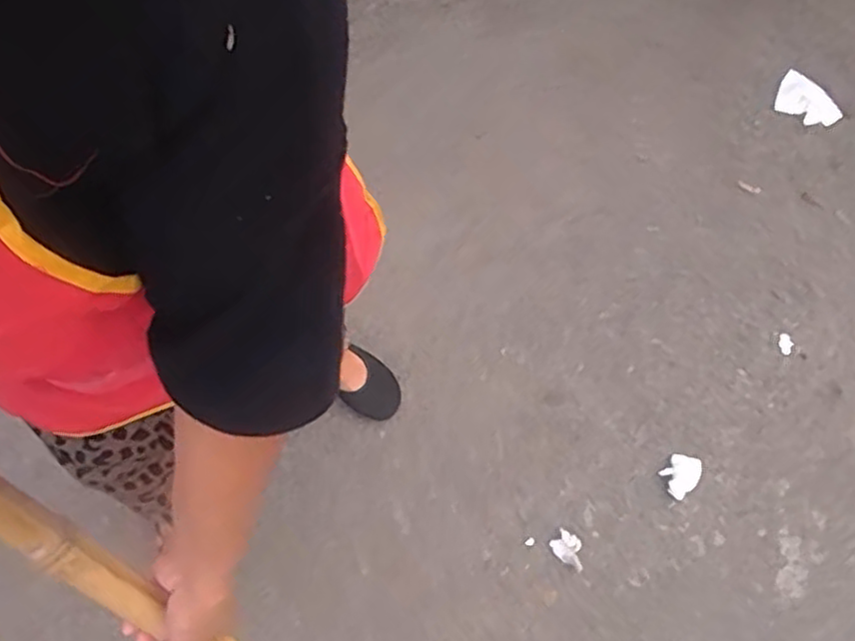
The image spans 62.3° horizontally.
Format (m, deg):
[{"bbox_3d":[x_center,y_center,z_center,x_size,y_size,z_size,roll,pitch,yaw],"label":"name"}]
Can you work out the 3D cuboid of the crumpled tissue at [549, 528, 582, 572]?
[{"bbox_3d":[0.236,0.381,1.175,0.062,0.013,0.046,38,74,14],"label":"crumpled tissue"}]

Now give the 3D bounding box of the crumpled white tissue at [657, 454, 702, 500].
[{"bbox_3d":[0.434,0.262,1.207,0.075,0.012,0.058,-40,74,-13],"label":"crumpled white tissue"}]

